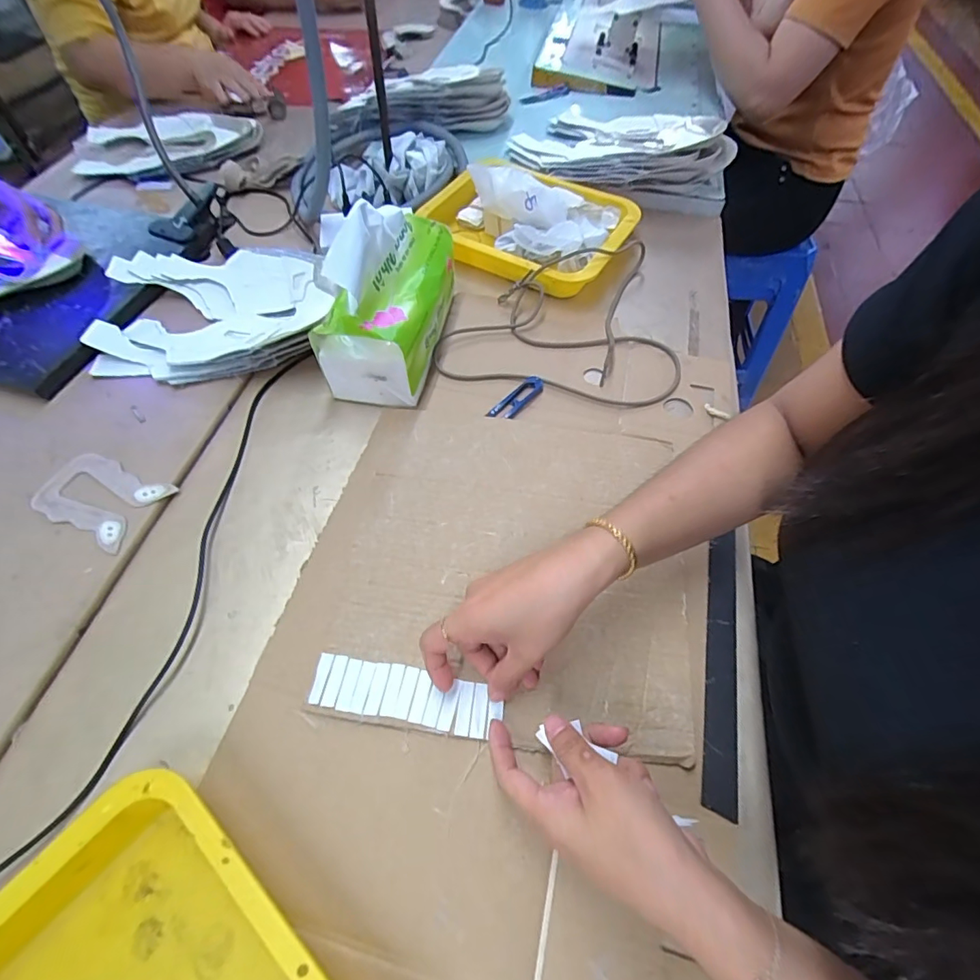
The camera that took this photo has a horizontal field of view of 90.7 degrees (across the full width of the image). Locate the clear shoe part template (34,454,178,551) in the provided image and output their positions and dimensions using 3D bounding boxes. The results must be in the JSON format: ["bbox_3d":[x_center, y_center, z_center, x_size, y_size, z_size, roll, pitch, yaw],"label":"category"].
[{"bbox_3d":[-0.359,0.006,0.446,0.112,0.004,0.071,23,61,13],"label":"clear shoe part template"}]

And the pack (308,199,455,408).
[{"bbox_3d":[-0.100,-0.208,0.492,0.093,0.151,0.188,11,59,6],"label":"pack"}]

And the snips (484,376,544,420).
[{"bbox_3d":[0.028,-0.095,0.506,0.024,0.007,0.072,38,65,21],"label":"snips"}]

